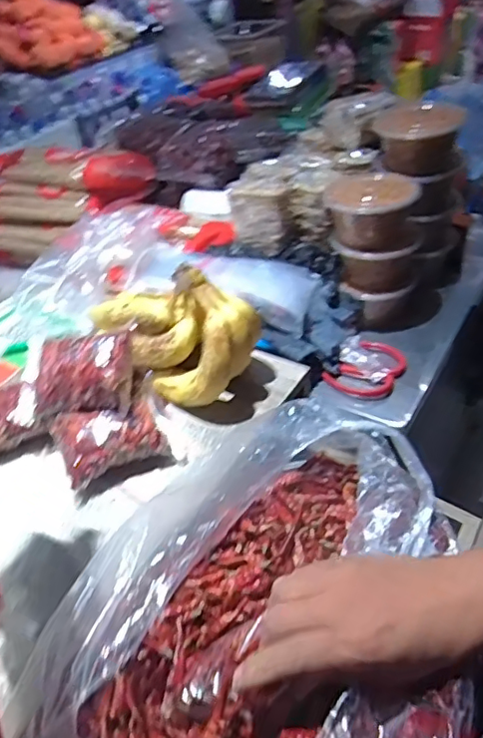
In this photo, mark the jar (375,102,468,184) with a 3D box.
[{"bbox_3d":[0.224,-0.288,0.728,0.103,0.063,0.121,5,42,14],"label":"jar"}]

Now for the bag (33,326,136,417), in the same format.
[{"bbox_3d":[-0.149,0.000,0.539,0.093,0.047,0.065,-2,40,7],"label":"bag"}]

